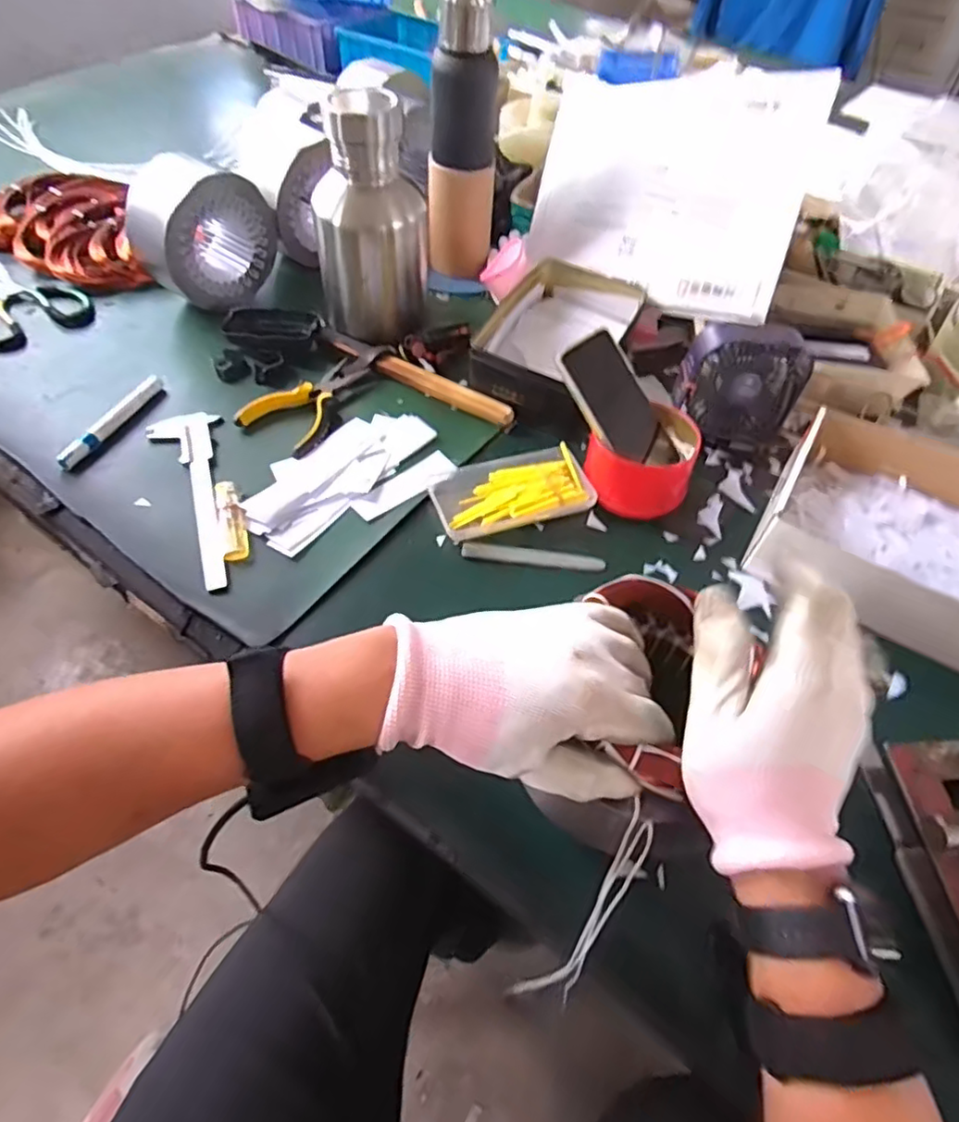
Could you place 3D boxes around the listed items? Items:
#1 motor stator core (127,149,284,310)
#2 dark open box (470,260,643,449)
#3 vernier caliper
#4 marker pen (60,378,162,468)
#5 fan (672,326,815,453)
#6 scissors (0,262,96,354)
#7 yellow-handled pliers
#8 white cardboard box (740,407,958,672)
[{"bbox_3d":[-0.327,-0.392,0.751,0.105,0.136,0.148,39,61,23],"label":"motor stator core"},{"bbox_3d":[0.091,-0.259,0.730,0.149,0.047,0.249,21,56,12],"label":"dark open box"},{"bbox_3d":[-0.277,-0.064,0.594,0.065,0.009,0.226,-11,56,-11],"label":"vernier caliper"},{"bbox_3d":[-0.373,-0.144,0.644,0.010,0.017,0.143,19,55,10],"label":"marker pen"},{"bbox_3d":[0.270,-0.184,0.665,0.124,0.124,0.040,2,26,-5],"label":"fan"},{"bbox_3d":[-0.567,-0.322,0.774,0.131,0.023,0.193,-36,62,-23],"label":"scissors"},{"bbox_3d":[-0.174,-0.175,0.673,0.088,0.016,0.147,30,58,18],"label":"yellow-handled pliers"},{"bbox_3d":[0.397,-0.023,0.568,0.252,0.066,0.215,31,58,18],"label":"white cardboard box"}]

